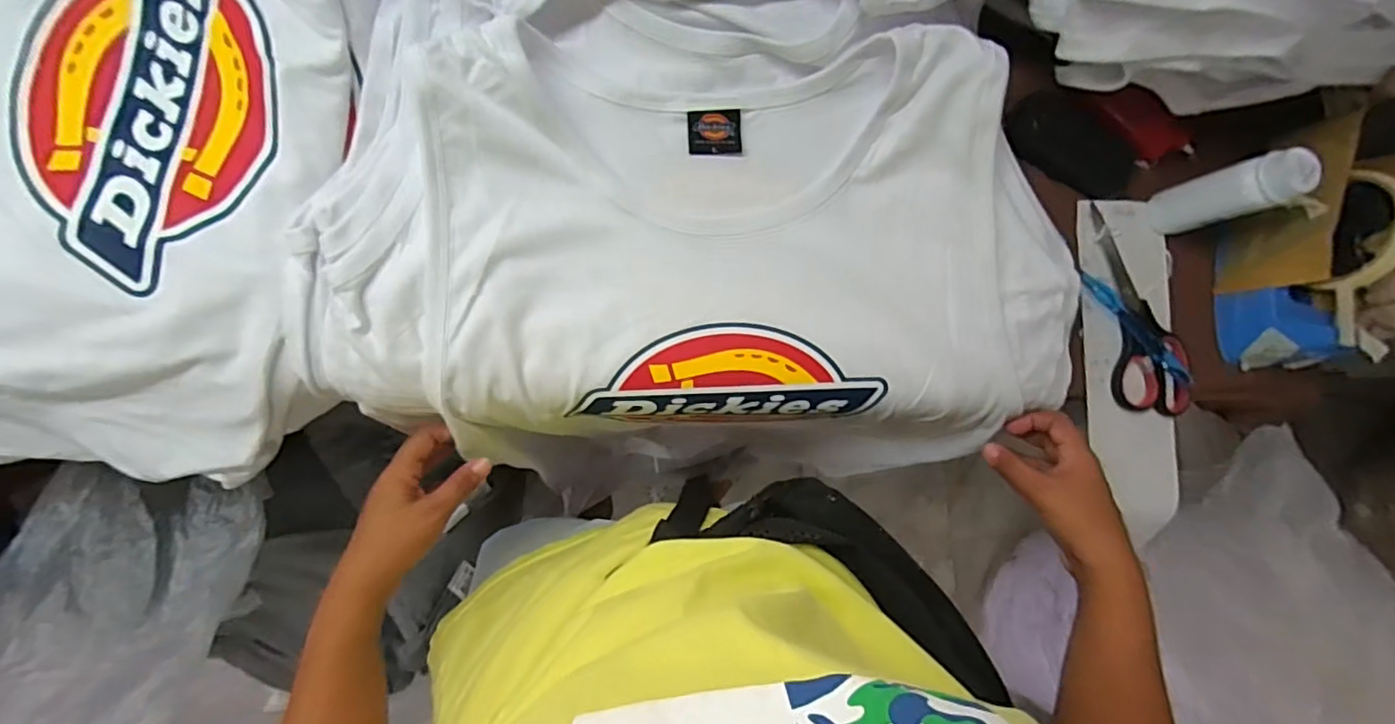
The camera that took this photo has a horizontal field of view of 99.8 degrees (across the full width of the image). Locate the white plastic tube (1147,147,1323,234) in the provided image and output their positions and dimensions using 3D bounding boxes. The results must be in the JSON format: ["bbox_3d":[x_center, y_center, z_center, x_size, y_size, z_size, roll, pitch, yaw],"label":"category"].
[{"bbox_3d":[0.409,-0.131,0.456,0.036,0.102,0.037,-23,90,-8],"label":"white plastic tube"}]

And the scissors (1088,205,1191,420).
[{"bbox_3d":[0.367,-0.042,0.491,0.064,0.011,0.182,-16,89,-8],"label":"scissors"}]

